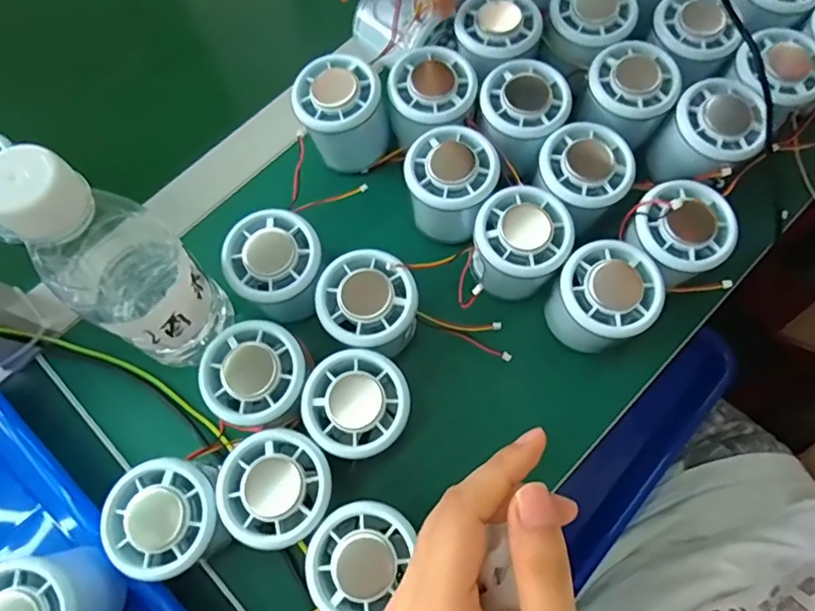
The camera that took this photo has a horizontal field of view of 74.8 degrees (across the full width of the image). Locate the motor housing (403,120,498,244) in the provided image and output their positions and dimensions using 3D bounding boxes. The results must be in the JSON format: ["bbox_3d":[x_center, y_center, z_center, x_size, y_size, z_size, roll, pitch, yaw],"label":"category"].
[{"bbox_3d":[0.028,-0.078,0.346,0.055,0.053,0.057,0,72,2],"label":"motor housing"}]

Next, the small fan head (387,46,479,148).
[{"bbox_3d":[0.018,-0.140,0.367,0.056,0.047,0.060,29,76,10],"label":"small fan head"}]

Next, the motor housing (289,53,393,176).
[{"bbox_3d":[-0.045,-0.129,0.365,0.055,0.060,0.051,0,72,2],"label":"motor housing"}]

